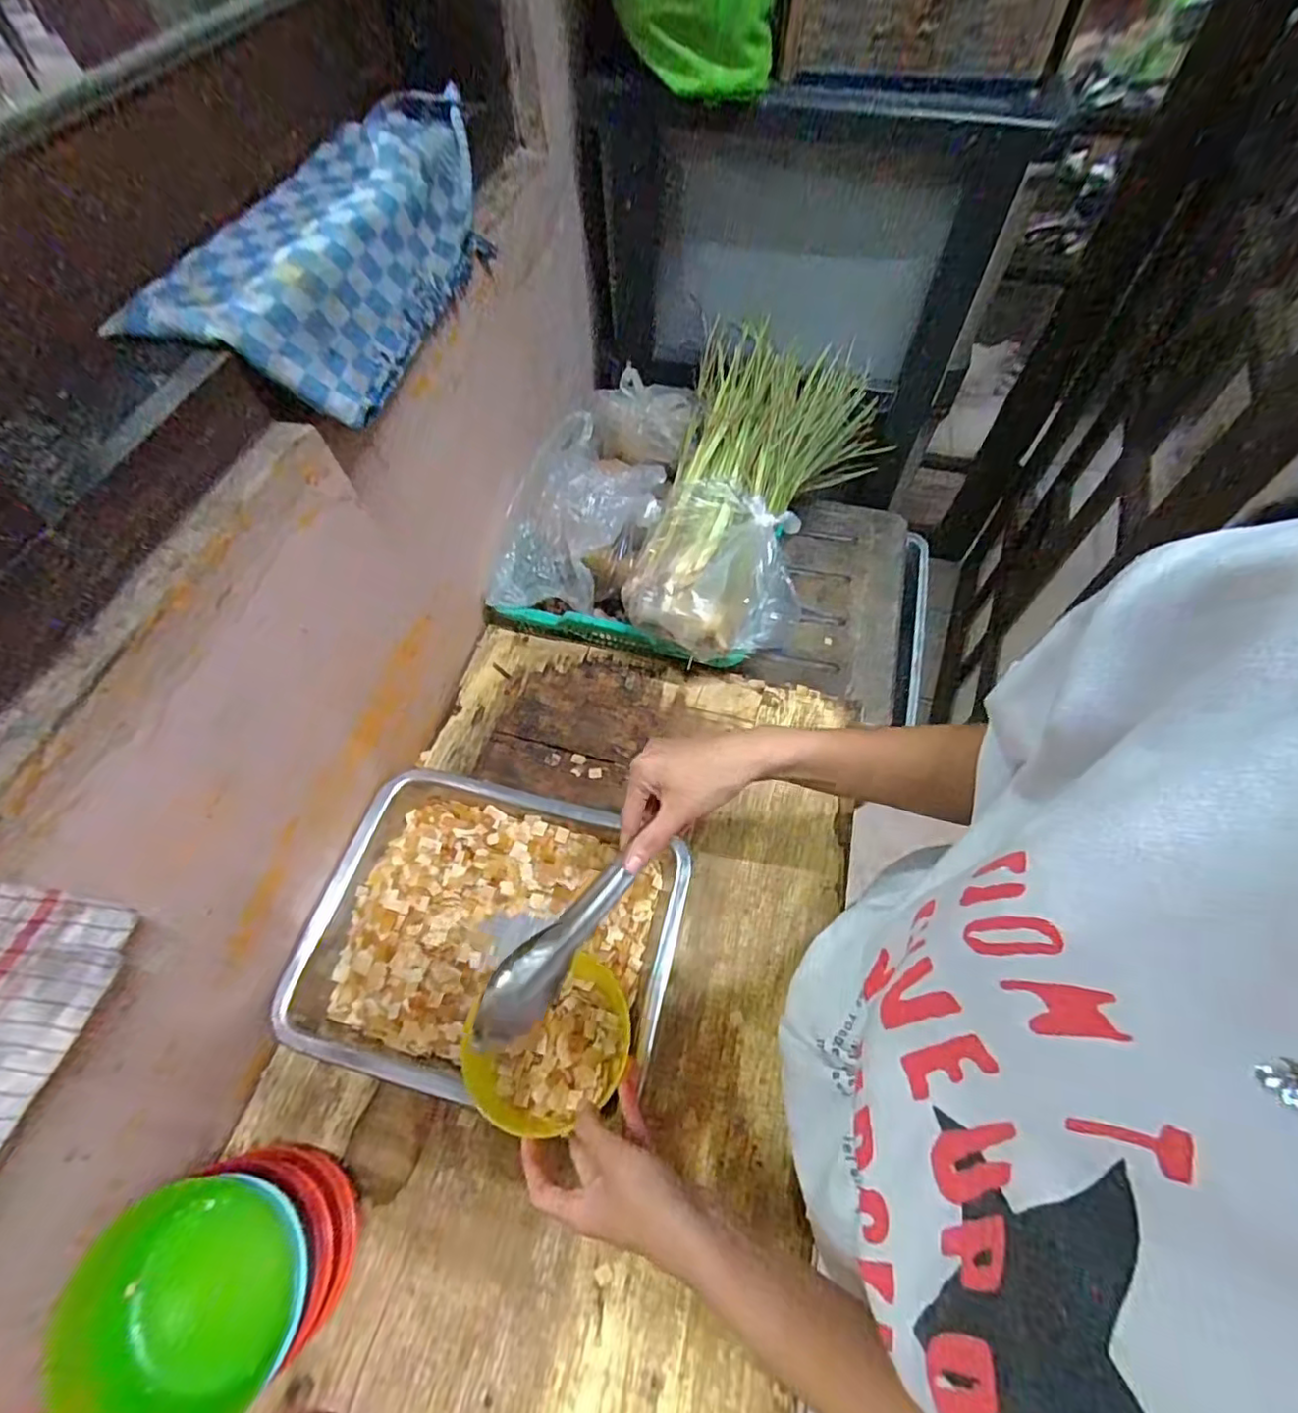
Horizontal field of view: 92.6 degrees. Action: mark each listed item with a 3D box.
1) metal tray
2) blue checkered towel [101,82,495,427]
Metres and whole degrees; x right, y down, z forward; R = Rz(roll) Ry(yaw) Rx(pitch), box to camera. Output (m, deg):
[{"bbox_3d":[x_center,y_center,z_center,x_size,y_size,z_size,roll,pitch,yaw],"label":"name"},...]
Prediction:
[{"bbox_3d":[-0.132,0.197,0.541,0.302,0.049,0.241,11,59,9],"label":"metal tray"},{"bbox_3d":[-0.228,-0.342,0.467,0.122,0.085,0.332,9,59,6],"label":"blue checkered towel"}]

